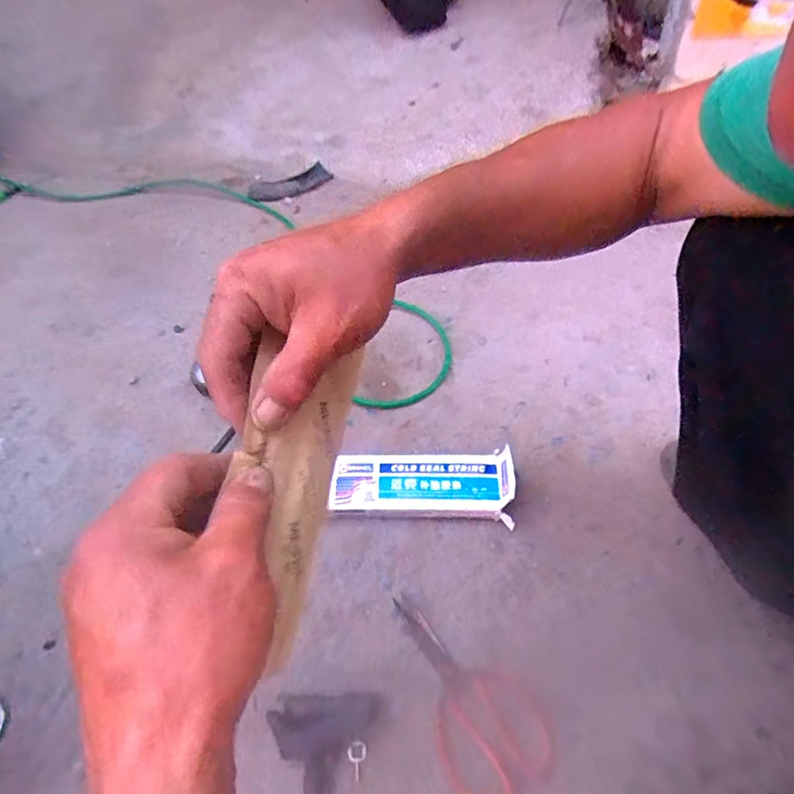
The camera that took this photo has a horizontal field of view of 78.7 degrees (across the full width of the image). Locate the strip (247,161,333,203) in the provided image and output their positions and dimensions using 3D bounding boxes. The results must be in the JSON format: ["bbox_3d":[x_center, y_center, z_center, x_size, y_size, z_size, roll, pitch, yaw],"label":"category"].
[{"bbox_3d":[-0.228,-0.449,1.029,0.175,0.009,0.052,-20,89,-7],"label":"strip"}]

